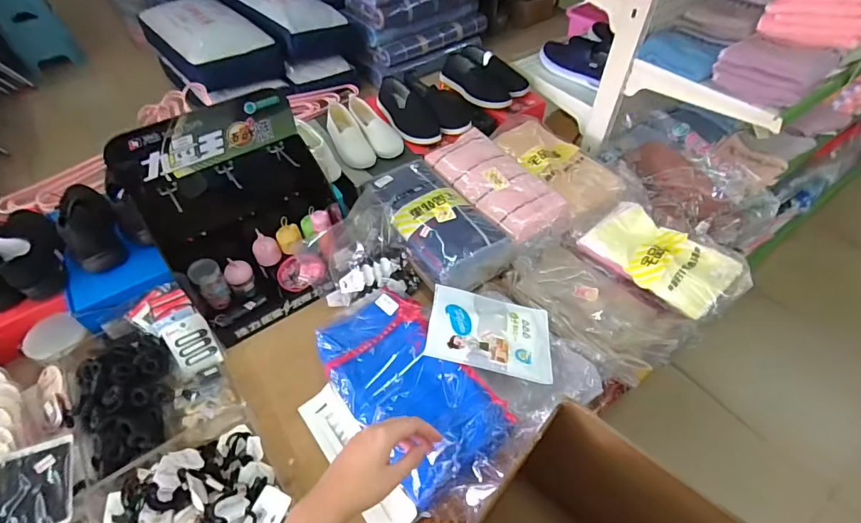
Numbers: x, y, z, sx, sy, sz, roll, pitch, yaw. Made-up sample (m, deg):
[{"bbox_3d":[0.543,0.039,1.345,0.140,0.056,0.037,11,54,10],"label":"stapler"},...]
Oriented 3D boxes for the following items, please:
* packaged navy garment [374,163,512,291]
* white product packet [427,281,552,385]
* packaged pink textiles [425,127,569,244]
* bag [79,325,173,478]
[{"bbox_3d":[0.006,-0.100,0.977,0.186,0.099,0.347,-25,55,-20],"label":"packaged navy garment"},{"bbox_3d":[0.112,0.130,0.795,0.228,0.015,0.166,16,43,-4],"label":"white product packet"},{"bbox_3d":[0.154,-0.200,1.032,0.161,0.044,0.364,-26,55,-20],"label":"packaged pink textiles"},{"bbox_3d":[-0.538,0.216,0.762,0.130,0.058,0.281,-23,54,-19],"label":"bag"}]

